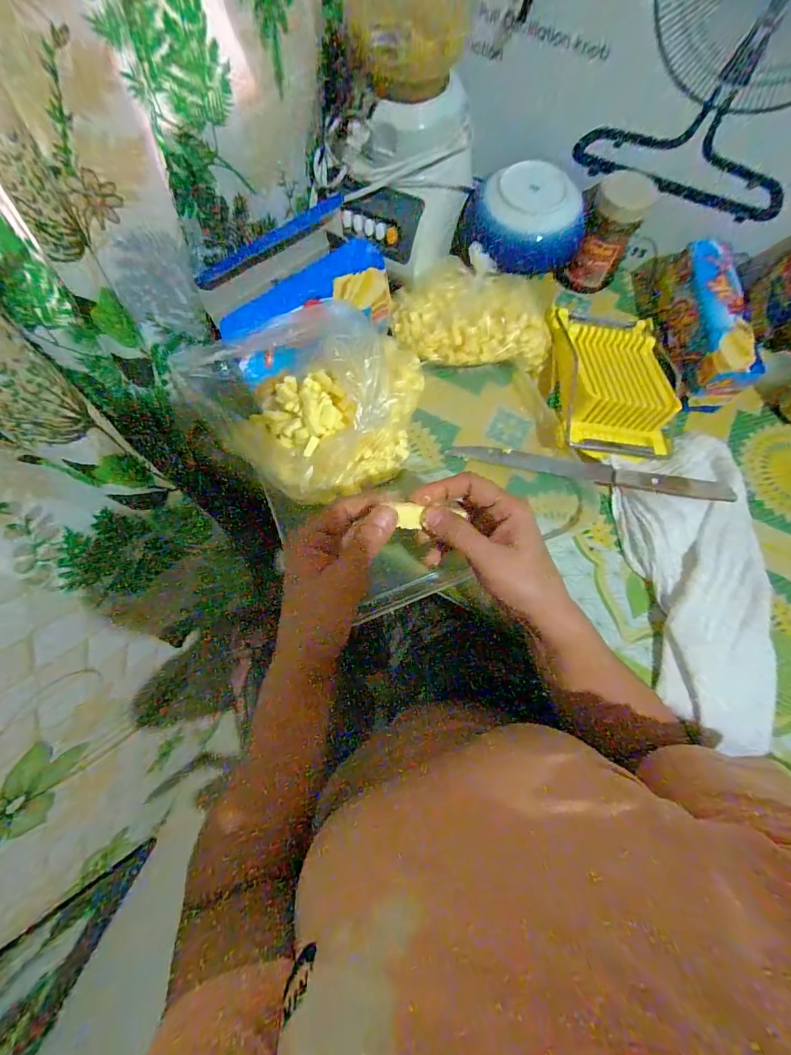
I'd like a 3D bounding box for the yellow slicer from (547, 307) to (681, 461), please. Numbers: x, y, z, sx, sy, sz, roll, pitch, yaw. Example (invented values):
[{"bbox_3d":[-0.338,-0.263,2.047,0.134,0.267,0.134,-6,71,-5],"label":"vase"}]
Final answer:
[{"bbox_3d":[0.231,-0.160,0.430,0.121,0.035,0.184,4,71,-1],"label":"yellow slicer"}]

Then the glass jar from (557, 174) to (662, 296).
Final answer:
[{"bbox_3d":[0.237,-0.334,0.462,0.064,0.090,0.070,1,71,-2],"label":"glass jar"}]

